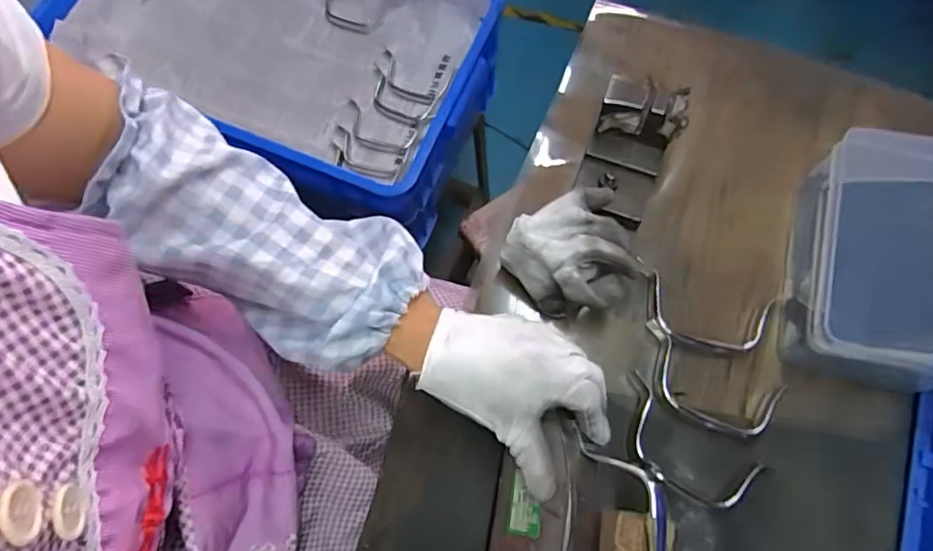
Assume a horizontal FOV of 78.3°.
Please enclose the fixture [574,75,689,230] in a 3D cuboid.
[{"bbox_3d":[0.131,-0.099,0.464,0.063,0.067,0.092,18,71,6],"label":"fixture"}]

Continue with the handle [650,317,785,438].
[{"bbox_3d":[0.179,0.081,0.430,0.109,0.019,0.054,29,66,12],"label":"handle"}]

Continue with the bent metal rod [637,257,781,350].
[{"bbox_3d":[0.184,0.026,0.445,0.113,0.017,0.053,15,71,5],"label":"bent metal rod"}]

